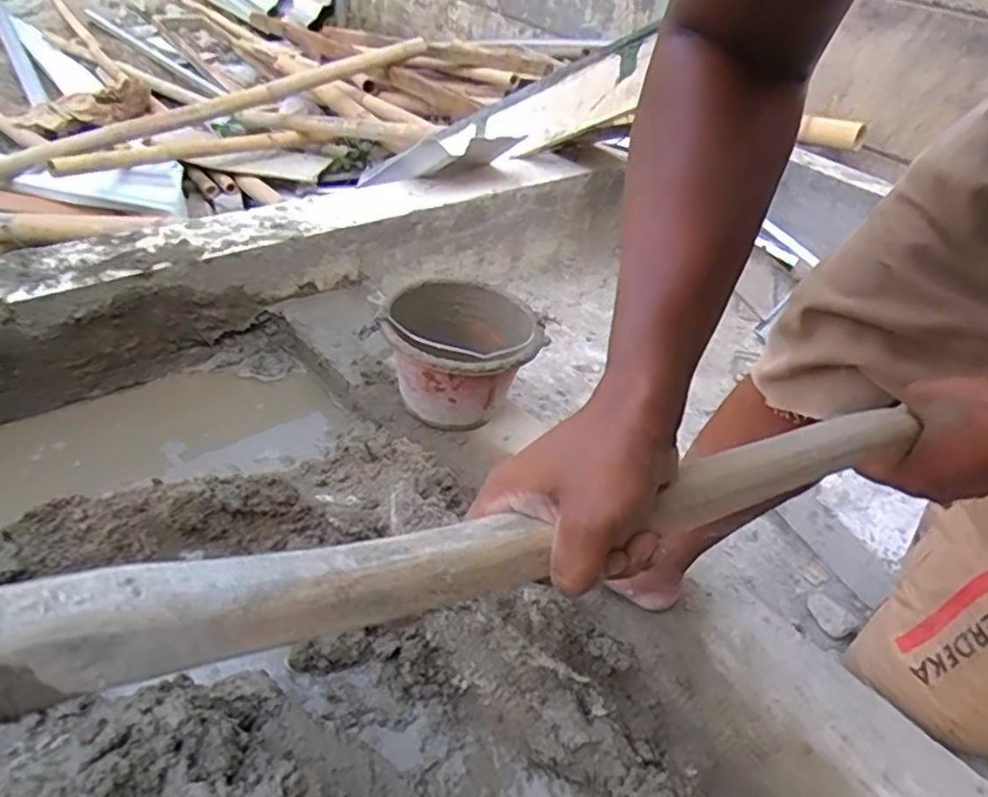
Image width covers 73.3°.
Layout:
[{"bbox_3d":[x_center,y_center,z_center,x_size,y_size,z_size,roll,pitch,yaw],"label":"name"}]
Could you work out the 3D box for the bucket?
[{"bbox_3d":[-0.051,-0.062,1.021,0.225,0.162,0.220,6,38,-4],"label":"bucket"}]

